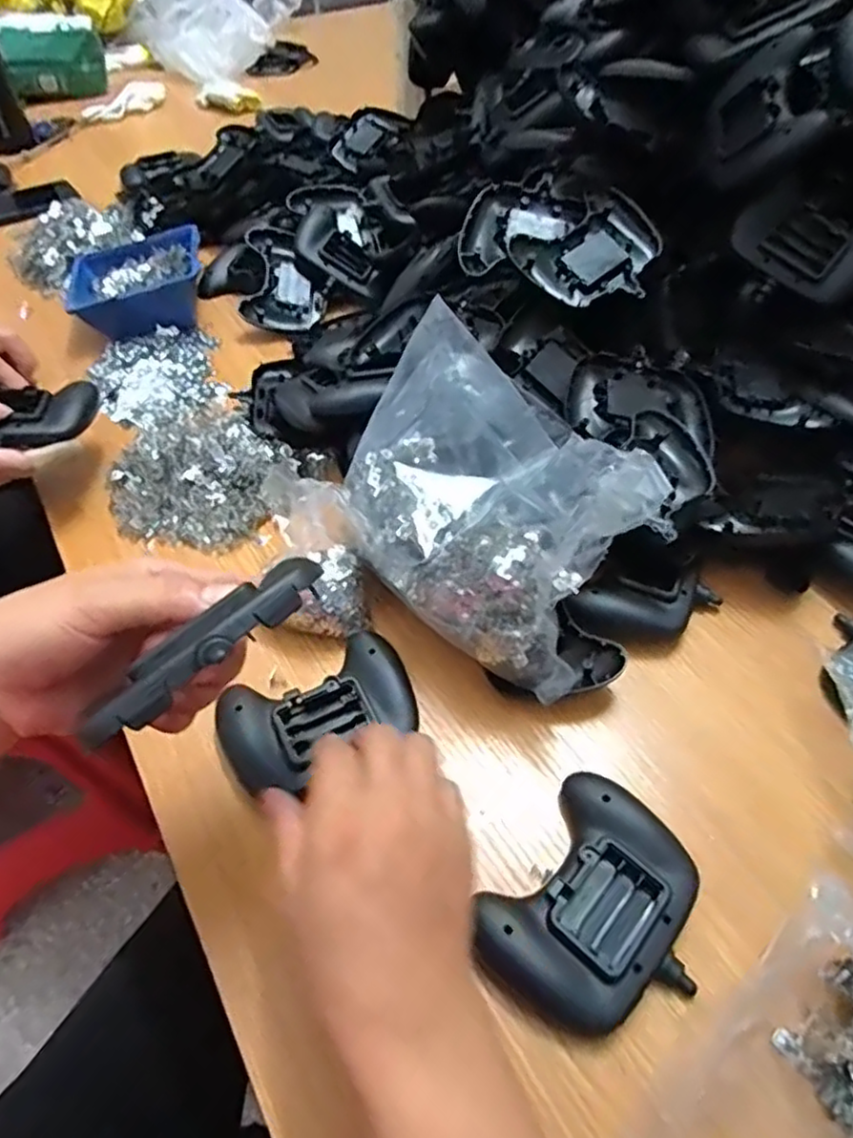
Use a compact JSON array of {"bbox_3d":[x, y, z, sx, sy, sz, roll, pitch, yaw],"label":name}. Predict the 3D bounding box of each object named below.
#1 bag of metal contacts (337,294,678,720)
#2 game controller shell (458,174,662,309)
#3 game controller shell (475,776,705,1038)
[{"bbox_3d":[0.037,-0.033,0.425,0.122,0.165,0.206,-38,60,-26],"label":"bag of metal contacts"},{"bbox_3d":[0.117,-0.287,0.574,0.161,0.041,0.120,22,55,18],"label":"game controller shell"},{"bbox_3d":[0.090,0.178,0.348,0.095,0.027,0.115,34,59,25],"label":"game controller shell"}]

